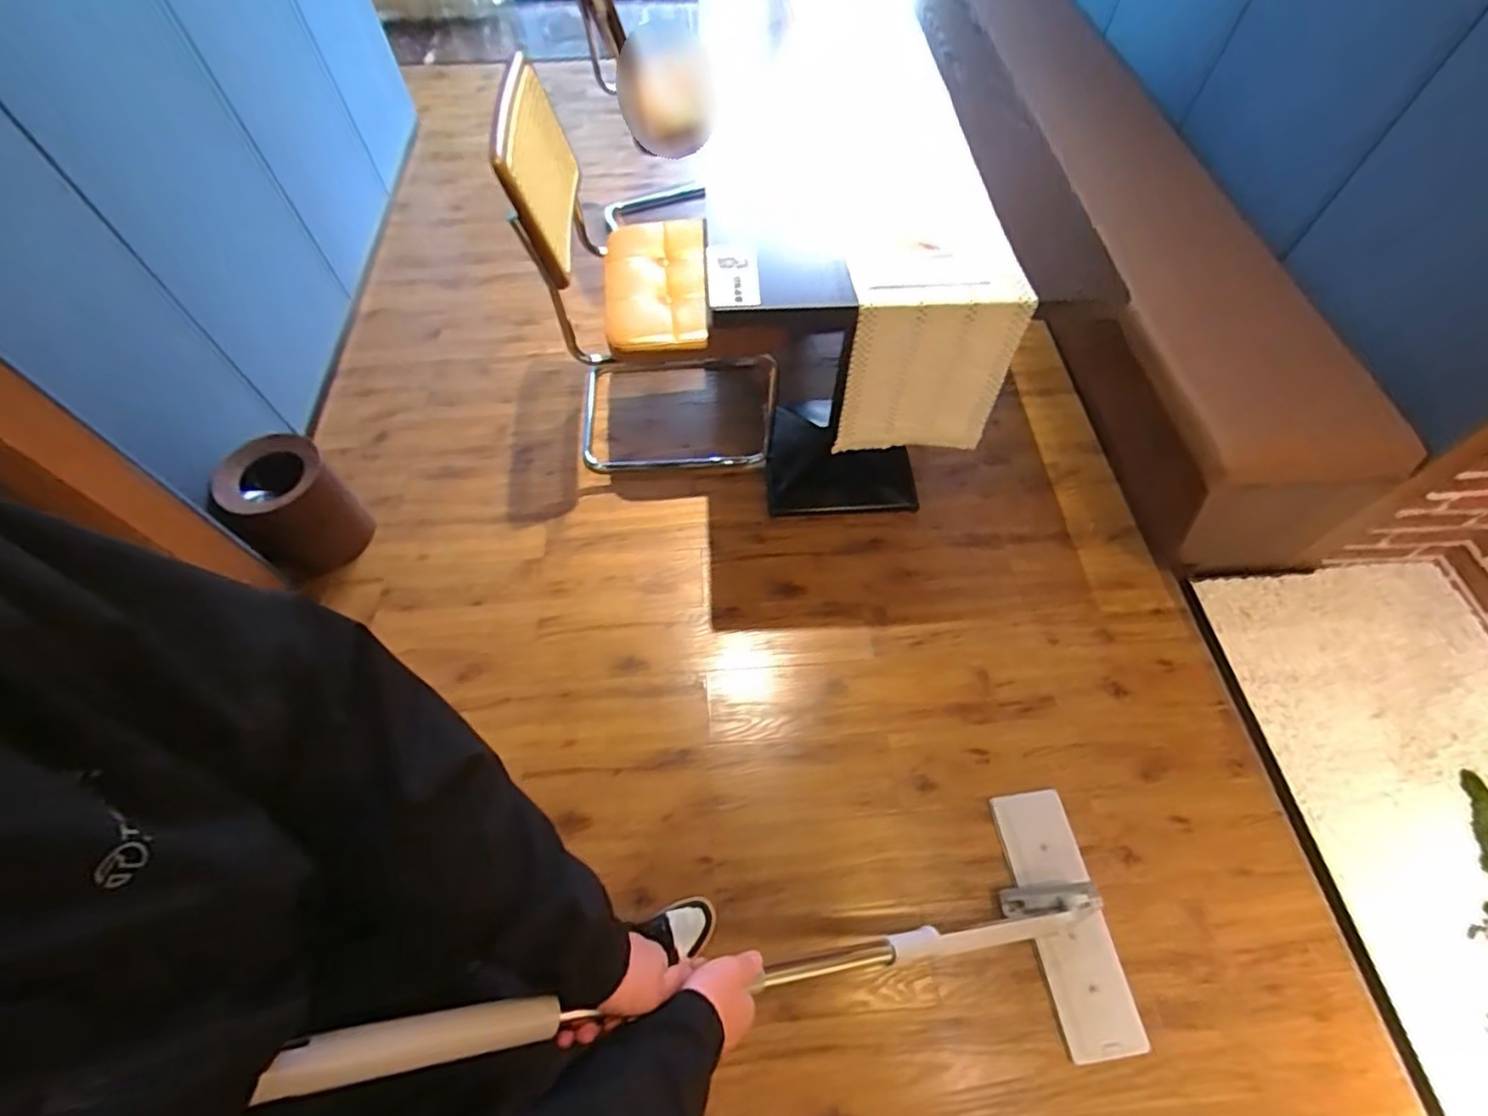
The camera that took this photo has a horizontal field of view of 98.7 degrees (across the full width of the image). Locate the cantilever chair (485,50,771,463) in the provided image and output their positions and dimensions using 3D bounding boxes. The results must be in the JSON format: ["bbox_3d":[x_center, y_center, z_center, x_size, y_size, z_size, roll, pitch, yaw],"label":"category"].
[{"bbox_3d":[-0.202,-0.649,1.509,0.529,0.823,0.451,-3,59,0],"label":"cantilever chair"}]

